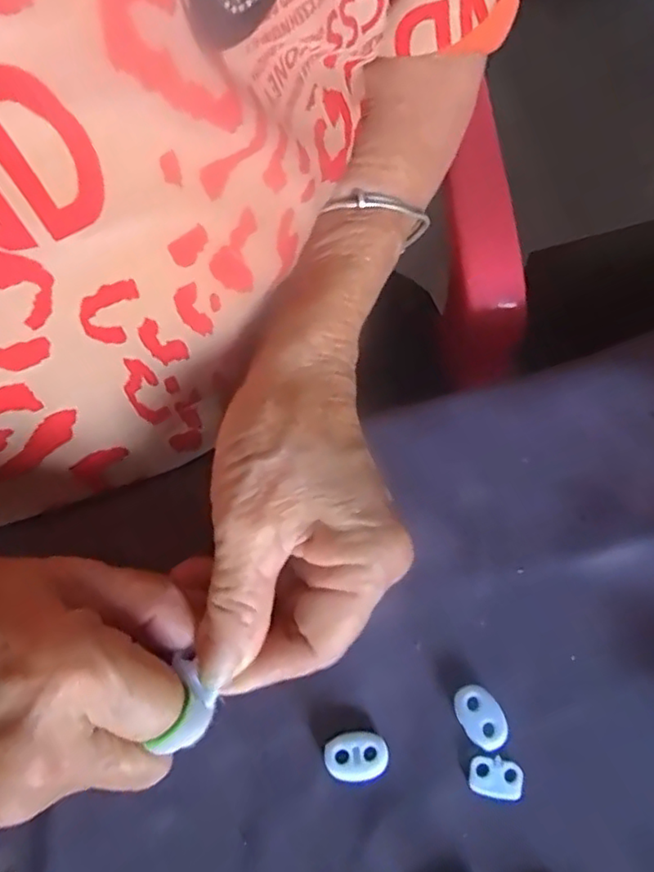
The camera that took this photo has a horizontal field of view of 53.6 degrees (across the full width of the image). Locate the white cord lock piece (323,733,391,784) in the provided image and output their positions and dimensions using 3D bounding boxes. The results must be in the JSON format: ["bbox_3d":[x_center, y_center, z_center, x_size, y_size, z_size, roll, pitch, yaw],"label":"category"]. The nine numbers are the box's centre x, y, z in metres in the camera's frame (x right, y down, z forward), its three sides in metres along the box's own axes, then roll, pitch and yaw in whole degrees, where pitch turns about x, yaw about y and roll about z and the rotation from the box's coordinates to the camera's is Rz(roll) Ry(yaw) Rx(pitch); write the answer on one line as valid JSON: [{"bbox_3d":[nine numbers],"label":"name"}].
[{"bbox_3d":[0.011,0.116,0.234,0.023,0.005,0.016,-1,69,-1],"label":"white cord lock piece"}]

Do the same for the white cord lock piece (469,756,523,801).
[{"bbox_3d":[0.061,0.123,0.232,0.019,0.004,0.014,5,69,2],"label":"white cord lock piece"}]

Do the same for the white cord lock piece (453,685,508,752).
[{"bbox_3d":[0.057,0.104,0.239,0.015,0.006,0.023,-26,71,-10],"label":"white cord lock piece"}]

